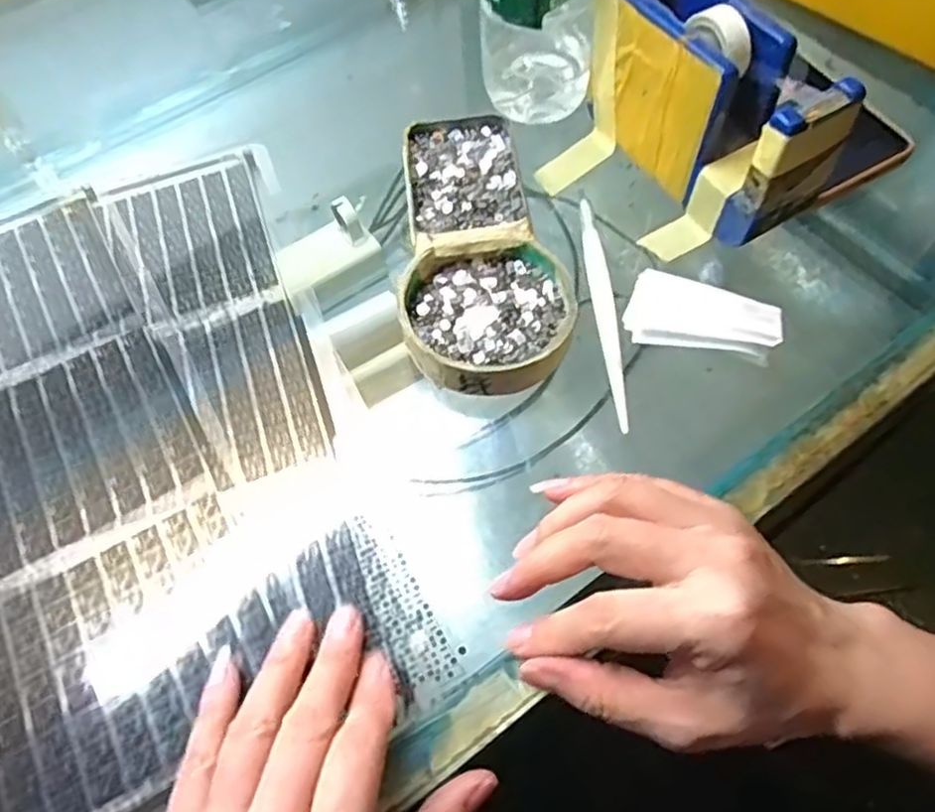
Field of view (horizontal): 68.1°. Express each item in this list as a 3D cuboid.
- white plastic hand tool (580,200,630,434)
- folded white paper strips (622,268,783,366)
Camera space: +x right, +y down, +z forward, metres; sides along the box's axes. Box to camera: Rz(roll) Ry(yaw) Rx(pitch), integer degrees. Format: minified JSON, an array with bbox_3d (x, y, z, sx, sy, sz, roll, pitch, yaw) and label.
[{"bbox_3d":[0.066,-0.048,0.336,0.010,0.008,0.132,-6,62,0],"label":"white plastic hand tool"},{"bbox_3d":[0.111,-0.046,0.327,0.067,0.014,0.044,12,63,9],"label":"folded white paper strips"}]

